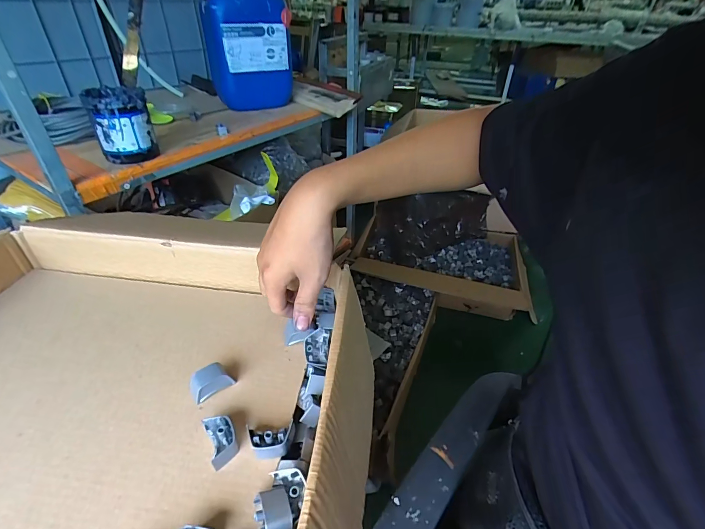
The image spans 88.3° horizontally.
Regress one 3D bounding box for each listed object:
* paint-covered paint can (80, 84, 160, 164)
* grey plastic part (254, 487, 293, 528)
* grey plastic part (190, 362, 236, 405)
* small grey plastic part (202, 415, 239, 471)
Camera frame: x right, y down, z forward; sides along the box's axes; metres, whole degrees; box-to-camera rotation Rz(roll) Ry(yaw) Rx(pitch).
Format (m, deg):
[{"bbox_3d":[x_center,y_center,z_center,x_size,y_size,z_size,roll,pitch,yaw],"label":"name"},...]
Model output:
[{"bbox_3d":[-0.509,-0.306,0.808,0.115,0.138,0.113,-17,41,-24],"label":"paint-covered paint can"},{"bbox_3d":[-0.055,0.176,0.253,0.022,0.015,0.034,-15,40,-22],"label":"grey plastic part"},{"bbox_3d":[-0.134,0.110,0.344,0.037,0.022,0.020,-25,44,-32],"label":"grey plastic part"},{"bbox_3d":[-0.109,0.144,0.304,0.022,0.018,0.040,-16,40,-23],"label":"small grey plastic part"}]

